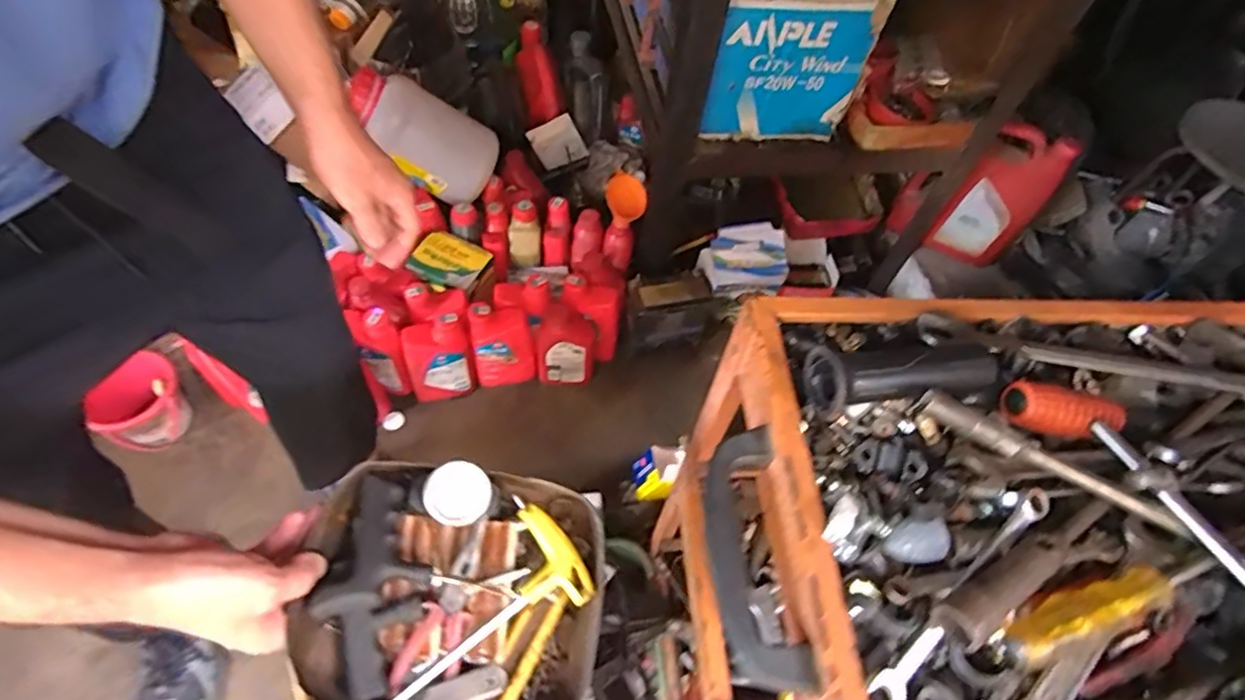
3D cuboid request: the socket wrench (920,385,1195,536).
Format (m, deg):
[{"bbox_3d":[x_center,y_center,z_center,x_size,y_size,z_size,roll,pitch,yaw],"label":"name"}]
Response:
[{"bbox_3d":[0.254,0.067,0.362,0.157,0.018,0.014,27,58,11],"label":"socket wrench"}]

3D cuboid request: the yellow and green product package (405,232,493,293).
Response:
[{"bbox_3d":[-0.333,-0.167,1.172,0.124,0.016,0.111,21,62,8],"label":"yellow and green product package"}]

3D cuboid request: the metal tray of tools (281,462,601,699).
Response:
[{"bbox_3d":[-0.129,0.188,0.468,0.213,0.093,0.189,8,61,1],"label":"metal tray of tools"}]

